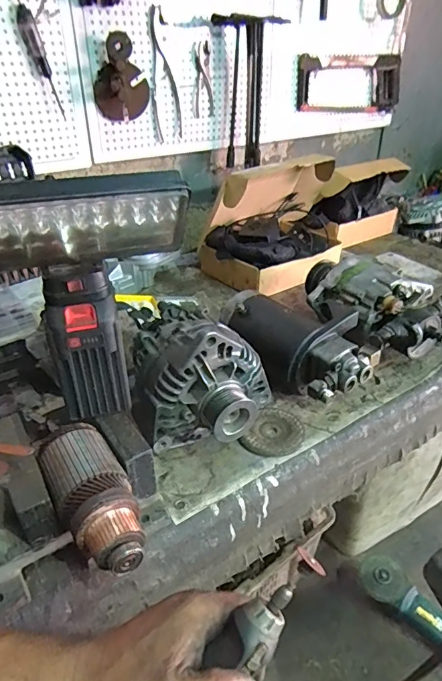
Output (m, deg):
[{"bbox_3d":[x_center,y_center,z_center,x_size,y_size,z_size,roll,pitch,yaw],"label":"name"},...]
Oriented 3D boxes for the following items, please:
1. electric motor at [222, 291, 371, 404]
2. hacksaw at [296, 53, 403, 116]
[{"bbox_3d":[0.116,0.012,0.731,0.141,0.112,0.248,-22,39,-31],"label":"electric motor"},{"bbox_3d":[0.376,-0.727,1.325,0.430,0.150,0.043,-19,44,-29],"label":"hacksaw"}]

